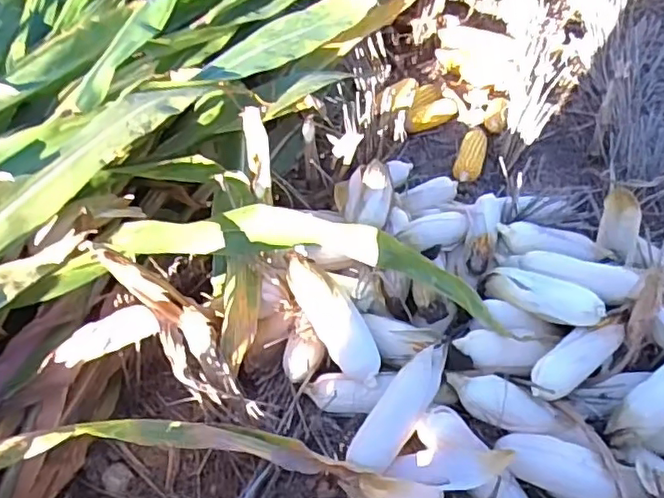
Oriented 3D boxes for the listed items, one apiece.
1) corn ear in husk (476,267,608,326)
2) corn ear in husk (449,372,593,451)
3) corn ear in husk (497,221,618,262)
[{"bbox_3d":[0.318,0.077,0.937,0.185,0.048,0.057,19,49,23],"label":"corn ear in husk"},{"bbox_3d":[0.250,0.218,0.835,0.190,0.045,0.049,19,49,23],"label":"corn ear in husk"},{"bbox_3d":[0.390,-0.003,1.057,0.204,0.052,0.064,7,46,13],"label":"corn ear in husk"}]

